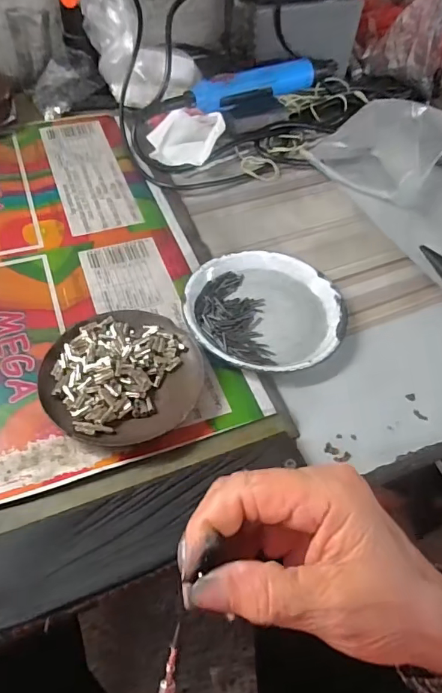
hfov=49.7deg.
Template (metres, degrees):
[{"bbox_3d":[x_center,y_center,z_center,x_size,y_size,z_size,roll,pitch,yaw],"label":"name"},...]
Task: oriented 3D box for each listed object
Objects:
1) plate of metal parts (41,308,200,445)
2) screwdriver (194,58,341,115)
[{"bbox_3d":[-0.071,0.019,0.349,0.111,0.025,0.108,2,52,-3],"label":"plate of metal parts"},{"bbox_3d":[0.062,-0.324,0.582,0.219,0.030,0.033,-27,59,-23],"label":"screwdriver"}]

